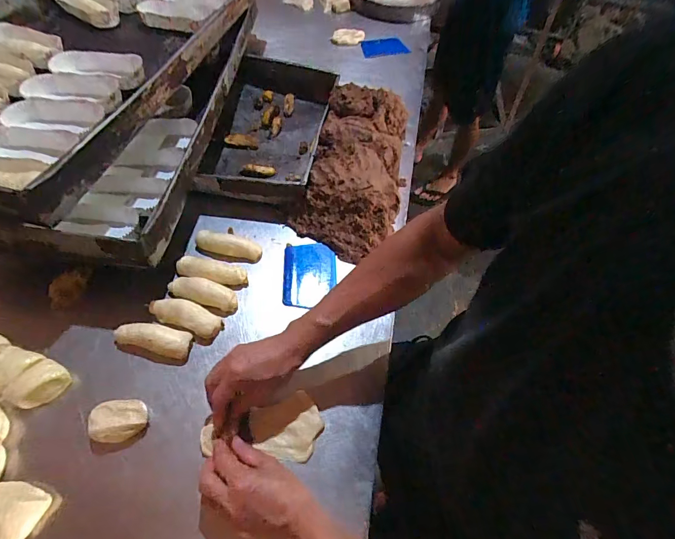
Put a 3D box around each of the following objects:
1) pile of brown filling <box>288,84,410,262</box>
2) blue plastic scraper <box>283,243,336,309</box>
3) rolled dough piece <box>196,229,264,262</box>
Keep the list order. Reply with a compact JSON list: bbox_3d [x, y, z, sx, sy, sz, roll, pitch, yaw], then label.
[{"bbox_3d":[0.037,-0.183,0.697,0.175,0.078,0.357,12,70,4],"label":"pile of brown filling"},{"bbox_3d":[-0.046,0.008,0.618,0.083,0.006,0.112,0,64,-3],"label":"blue plastic scraper"},{"bbox_3d":[-0.178,-0.041,0.614,0.107,0.022,0.027,15,59,3],"label":"rolled dough piece"}]

